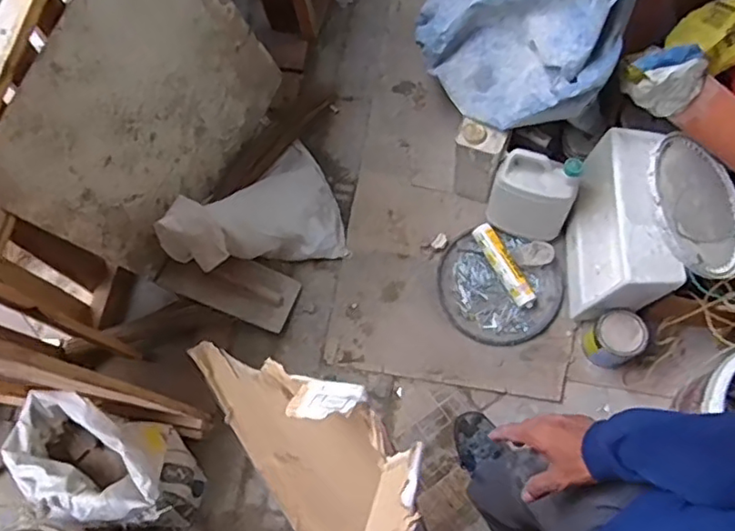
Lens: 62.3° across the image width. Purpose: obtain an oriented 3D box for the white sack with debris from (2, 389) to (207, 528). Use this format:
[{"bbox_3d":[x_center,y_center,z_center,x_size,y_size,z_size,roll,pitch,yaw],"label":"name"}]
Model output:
[{"bbox_3d":[-0.539,0.400,1.240,0.350,0.263,0.213,18,73,10],"label":"white sack with debris"}]

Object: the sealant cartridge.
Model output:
[{"bbox_3d":[0.324,-0.002,1.447,0.049,0.049,0.222,-28,71,-6],"label":"sealant cartridge"}]

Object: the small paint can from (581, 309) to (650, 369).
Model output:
[{"bbox_3d":[0.548,0.162,1.349,0.108,0.117,0.104,-2,70,4],"label":"small paint can"}]

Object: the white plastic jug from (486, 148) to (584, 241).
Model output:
[{"bbox_3d":[0.380,-0.174,1.400,0.187,0.229,0.112,22,53,17],"label":"white plastic jug"}]

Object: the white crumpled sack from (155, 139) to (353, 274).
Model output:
[{"bbox_3d":[-0.275,-0.115,1.436,0.450,0.176,0.296,-18,69,-39],"label":"white crumpled sack"}]

